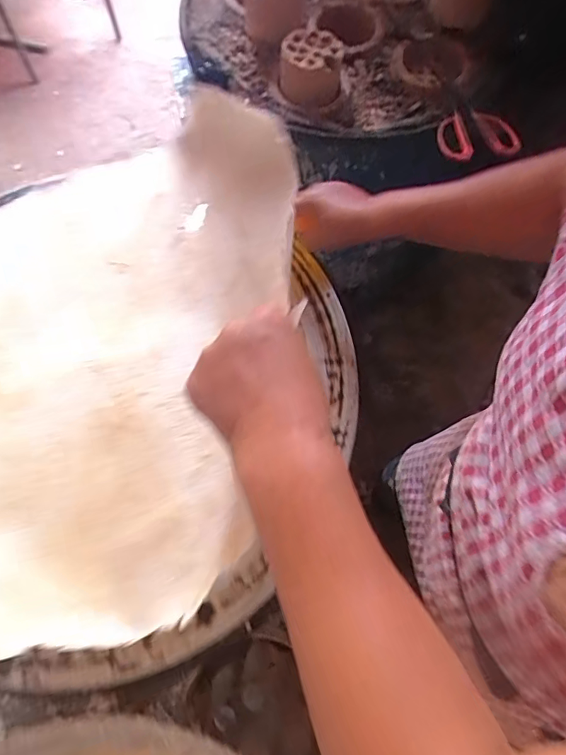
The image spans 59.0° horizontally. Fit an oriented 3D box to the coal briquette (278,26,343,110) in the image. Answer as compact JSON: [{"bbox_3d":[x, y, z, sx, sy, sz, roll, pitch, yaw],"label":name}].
[{"bbox_3d":[0.044,-0.500,0.802,0.099,0.069,0.100,4,70,0],"label":"coal briquette"}]

